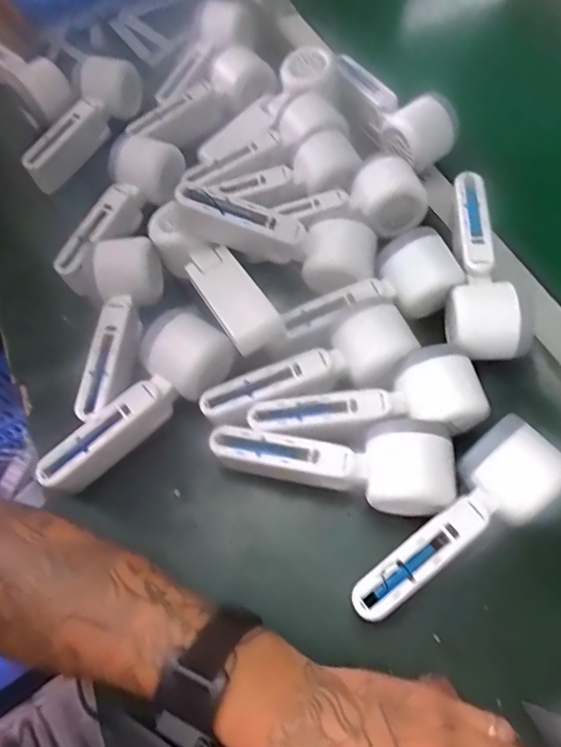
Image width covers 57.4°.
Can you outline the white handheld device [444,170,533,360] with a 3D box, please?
[{"bbox_3d":[0.165,-0.090,0.418,0.055,0.043,0.165,5,63,6],"label":"white handheld device"}]

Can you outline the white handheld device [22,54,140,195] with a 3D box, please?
[{"bbox_3d":[-0.206,-0.269,0.545,0.039,0.085,0.171,30,69,17],"label":"white handheld device"}]

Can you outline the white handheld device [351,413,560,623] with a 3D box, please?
[{"bbox_3d":[0.114,0.100,0.331,0.159,0.043,0.055,-39,67,-15],"label":"white handheld device"}]

